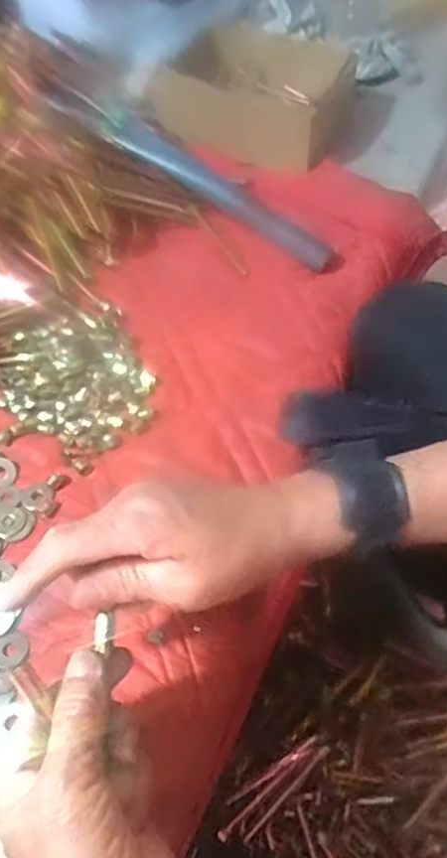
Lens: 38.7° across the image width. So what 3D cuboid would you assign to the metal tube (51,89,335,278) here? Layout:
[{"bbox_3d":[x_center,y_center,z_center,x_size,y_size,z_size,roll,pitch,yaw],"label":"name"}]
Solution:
[{"bbox_3d":[-0.029,-0.228,0.569,0.291,0.025,0.023,33,60,1],"label":"metal tube"}]

